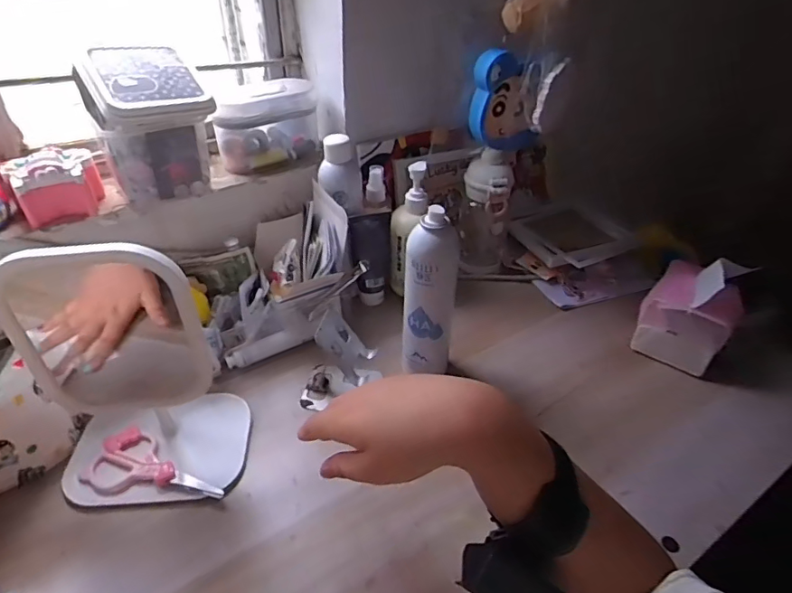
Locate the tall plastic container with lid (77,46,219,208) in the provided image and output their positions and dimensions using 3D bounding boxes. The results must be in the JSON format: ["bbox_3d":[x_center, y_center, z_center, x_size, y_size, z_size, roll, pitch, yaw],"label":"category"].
[{"bbox_3d":[-0.285,-0.198,0.599,0.118,0.152,0.078,-23,44,-28],"label":"tall plastic container with lid"}]

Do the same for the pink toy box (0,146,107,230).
[{"bbox_3d":[-0.384,-0.129,0.579,0.086,0.066,0.061,-20,43,-25],"label":"pink toy box"}]

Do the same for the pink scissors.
[{"bbox_3d":[-0.249,0.183,0.517,0.147,0.010,0.069,19,41,22],"label":"pink scissors"}]

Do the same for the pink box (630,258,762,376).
[{"bbox_3d":[0.376,0.009,0.643,0.095,0.131,0.113,27,45,29],"label":"pink box"}]

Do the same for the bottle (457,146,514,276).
[{"bbox_3d":[0.135,-0.128,0.774,0.075,0.182,0.075,9,38,10],"label":"bottle"}]

